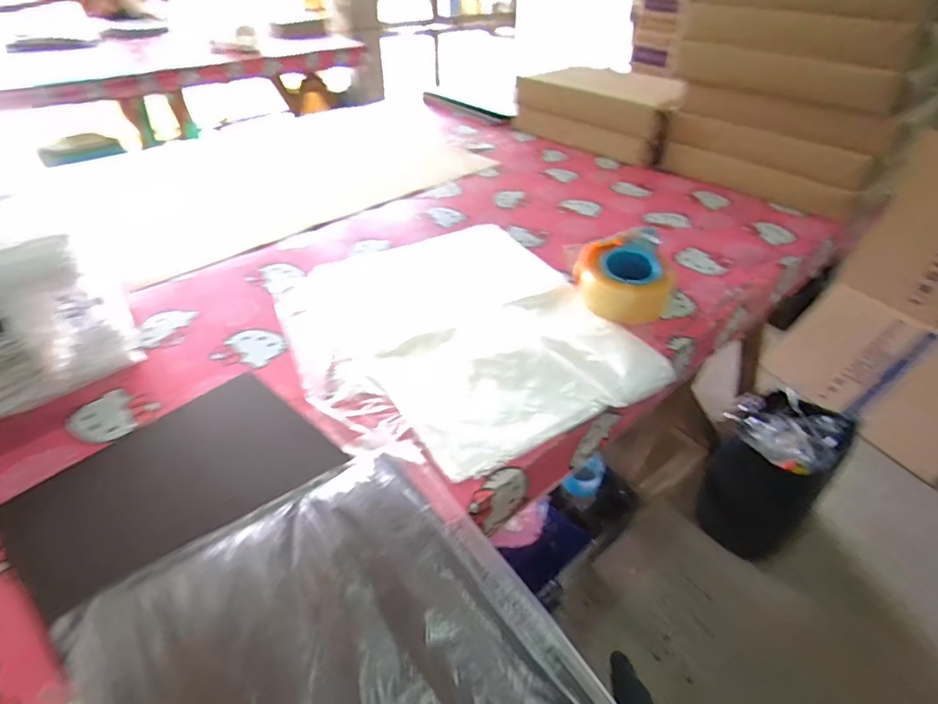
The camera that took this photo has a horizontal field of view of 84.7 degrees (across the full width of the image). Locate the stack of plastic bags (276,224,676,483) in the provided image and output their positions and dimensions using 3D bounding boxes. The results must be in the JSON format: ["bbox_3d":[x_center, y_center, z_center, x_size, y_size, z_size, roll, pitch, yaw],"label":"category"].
[{"bbox_3d":[-0.022,-0.042,0.681,0.389,0.027,0.437,-19,43,-22],"label":"stack of plastic bags"}]

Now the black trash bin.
[{"bbox_3d":[0.770,0.314,1.342,0.251,0.331,0.279,29,47,31],"label":"black trash bin"}]

